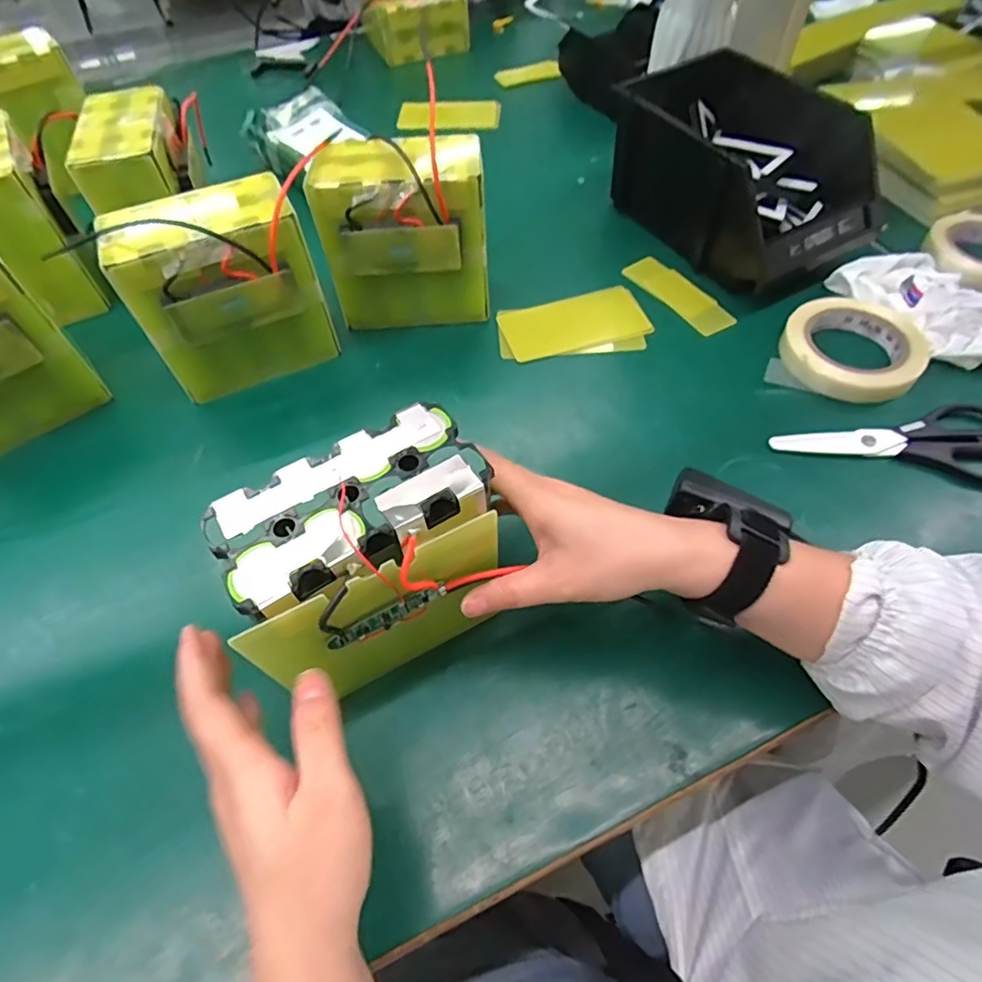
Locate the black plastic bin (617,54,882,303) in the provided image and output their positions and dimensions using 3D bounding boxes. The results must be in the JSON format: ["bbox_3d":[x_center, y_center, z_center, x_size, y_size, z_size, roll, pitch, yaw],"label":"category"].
[{"bbox_3d":[0.247,-0.320,0.594,0.158,0.131,0.250,-28,59,-16],"label":"black plastic bin"}]

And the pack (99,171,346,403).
[{"bbox_3d":[-0.222,-0.165,0.492,0.145,0.151,0.092,-23,58,-13],"label":"pack"}]

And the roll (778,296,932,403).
[{"bbox_3d":[0.325,-0.128,0.518,0.112,0.030,0.116,-1,56,1],"label":"roll"}]

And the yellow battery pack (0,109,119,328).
[{"bbox_3d":[-0.457,-0.265,0.561,0.084,0.133,0.152,-28,59,-16],"label":"yellow battery pack"}]

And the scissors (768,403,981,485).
[{"bbox_3d":[0.327,-0.038,0.460,0.195,0.012,0.073,-2,56,1],"label":"scissors"}]

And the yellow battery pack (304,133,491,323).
[{"bbox_3d":[-0.074,-0.225,0.522,0.147,0.158,0.093,-6,56,-2],"label":"yellow battery pack"}]

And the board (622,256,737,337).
[{"bbox_3d":[0.191,-0.199,0.581,0.042,0.006,0.124,-35,63,-6],"label":"board"}]

